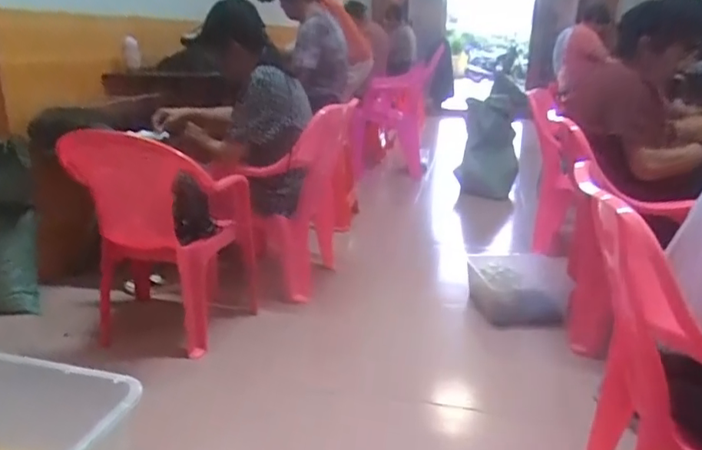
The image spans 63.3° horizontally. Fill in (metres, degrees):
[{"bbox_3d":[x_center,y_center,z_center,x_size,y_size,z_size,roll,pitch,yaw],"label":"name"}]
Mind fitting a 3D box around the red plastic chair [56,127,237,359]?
[{"bbox_3d":[-0.571,0.023,1.700,0.426,0.626,0.400,0,18,-3],"label":"red plastic chair"}]

